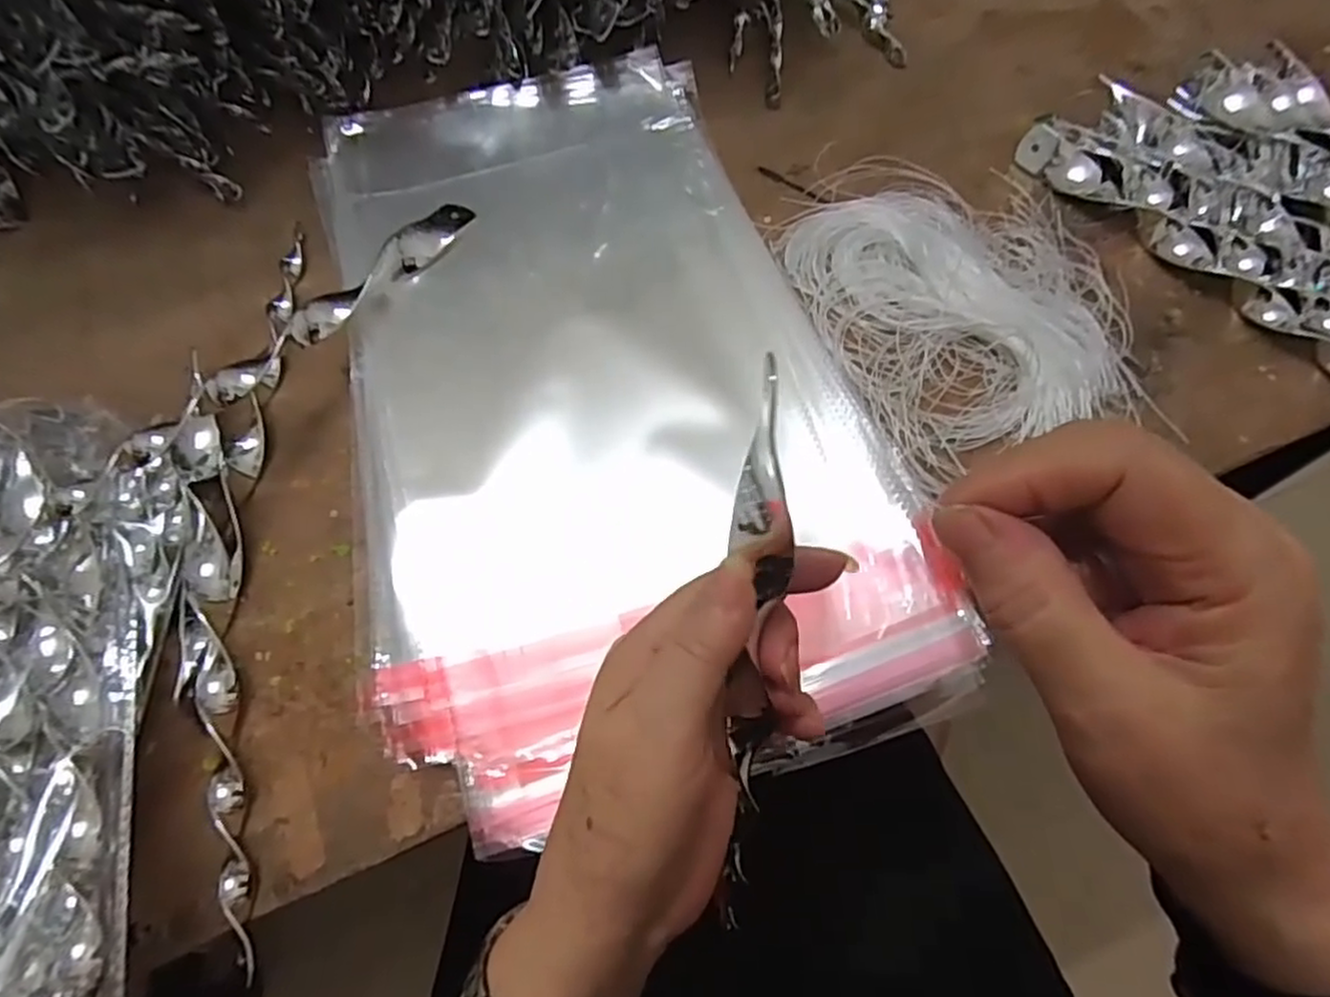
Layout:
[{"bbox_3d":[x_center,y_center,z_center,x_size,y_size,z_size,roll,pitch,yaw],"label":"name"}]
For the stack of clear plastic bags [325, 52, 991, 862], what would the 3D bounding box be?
[{"bbox_3d":[-0.042,-0.081,0.386,0.252,0.022,0.445,-16,63,-5],"label":"stack of clear plastic bags"}]

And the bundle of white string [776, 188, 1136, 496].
[{"bbox_3d":[0.165,-0.113,0.400,0.160,0.014,0.187,-21,64,-8],"label":"bundle of white string"}]

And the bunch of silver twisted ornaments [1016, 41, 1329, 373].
[{"bbox_3d":[0.388,-0.156,0.397,0.173,0.027,0.311,-33,68,-13],"label":"bunch of silver twisted ornaments"}]

